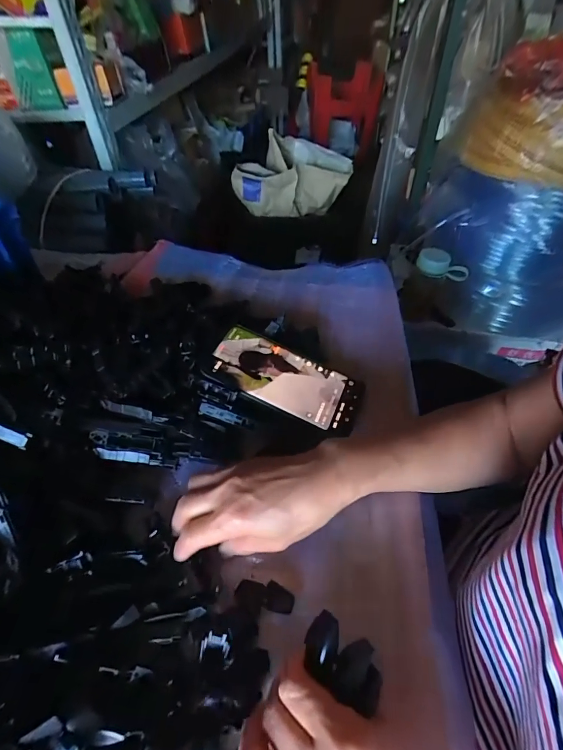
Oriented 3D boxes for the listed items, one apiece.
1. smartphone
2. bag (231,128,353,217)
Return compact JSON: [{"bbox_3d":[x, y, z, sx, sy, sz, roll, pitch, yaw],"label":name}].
[{"bbox_3d":[0.005,0.002,0.403,0.159,0.008,0.077,24,50,4],"label":"smartphone"},{"bbox_3d":[0.012,-0.575,1.151,0.372,0.183,0.179,-24,52,-19],"label":"bag"}]

